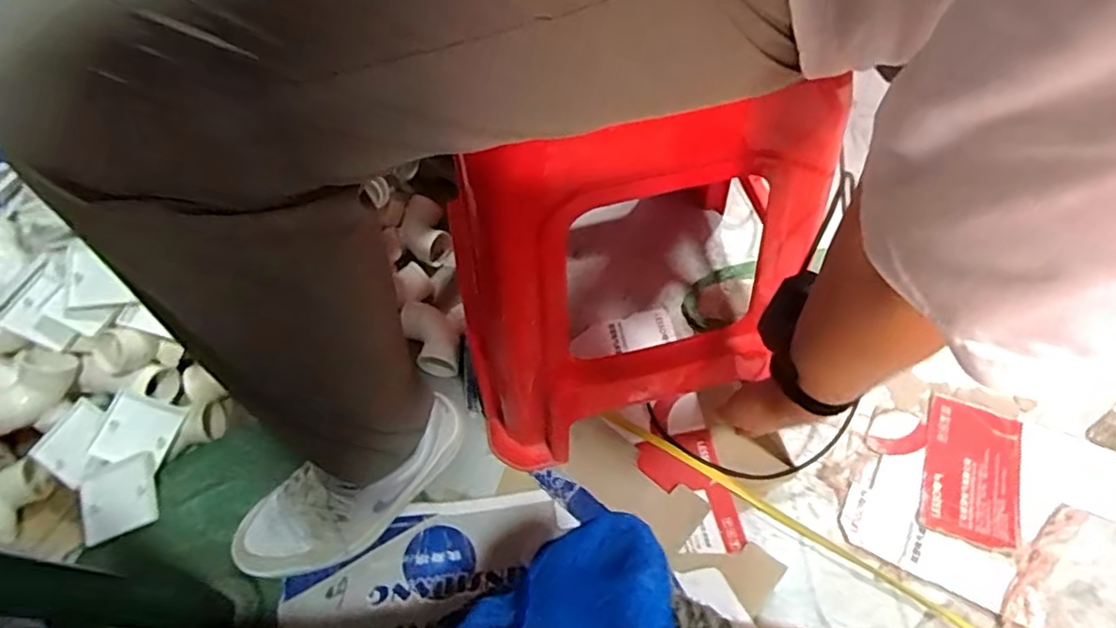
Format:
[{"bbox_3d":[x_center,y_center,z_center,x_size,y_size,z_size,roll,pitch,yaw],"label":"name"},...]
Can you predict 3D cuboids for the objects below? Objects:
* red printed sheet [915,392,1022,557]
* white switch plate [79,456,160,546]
[{"bbox_3d":[0.484,0.183,0.702,0.098,0.007,0.172,19,61,16],"label":"red printed sheet"},{"bbox_3d":[-0.494,0.205,0.669,0.083,0.012,0.081,-23,70,-3],"label":"white switch plate"}]

